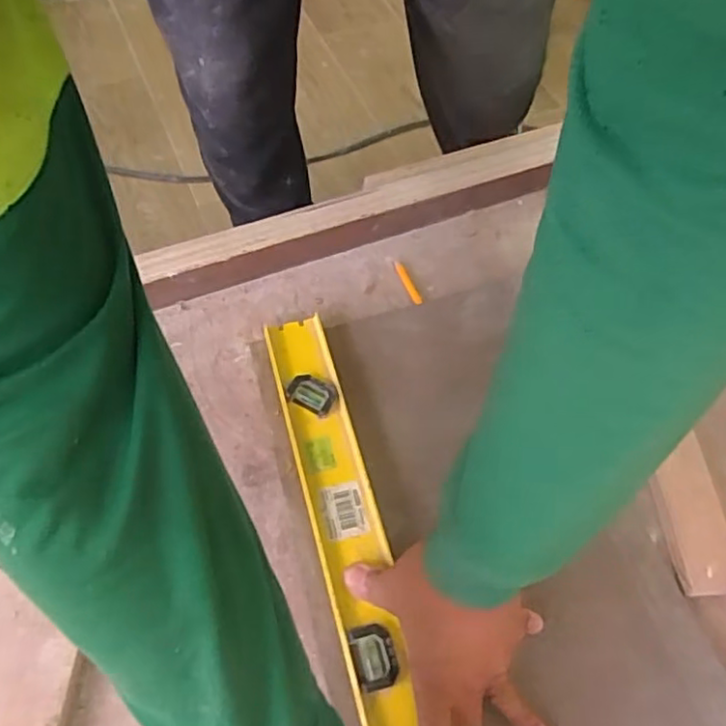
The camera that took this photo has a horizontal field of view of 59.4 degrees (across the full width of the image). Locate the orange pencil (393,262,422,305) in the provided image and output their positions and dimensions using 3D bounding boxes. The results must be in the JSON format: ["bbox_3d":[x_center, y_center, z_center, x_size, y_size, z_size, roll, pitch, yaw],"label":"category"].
[{"bbox_3d":[0.045,-0.083,0.651,0.009,0.006,0.058,-19,60,-15],"label":"orange pencil"}]

